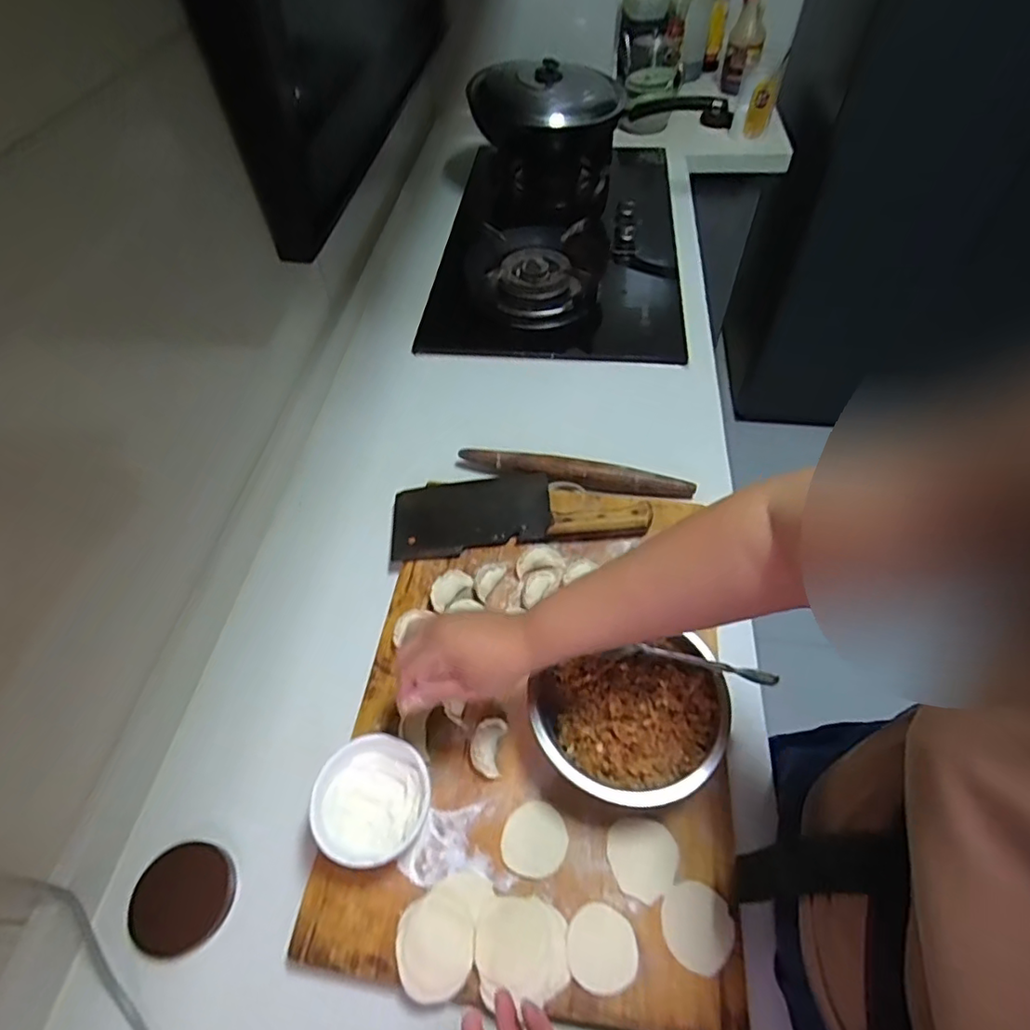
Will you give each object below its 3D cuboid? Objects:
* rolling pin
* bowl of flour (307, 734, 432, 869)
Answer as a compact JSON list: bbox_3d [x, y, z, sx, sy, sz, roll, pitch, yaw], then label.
[{"bbox_3d":[0.077,-0.055,0.749,0.299,0.026,0.027,8,55,8],"label":"rolling pin"},{"bbox_3d":[-0.118,0.248,0.495,0.092,0.058,0.094,-1,54,2],"label":"bowl of flour"}]

